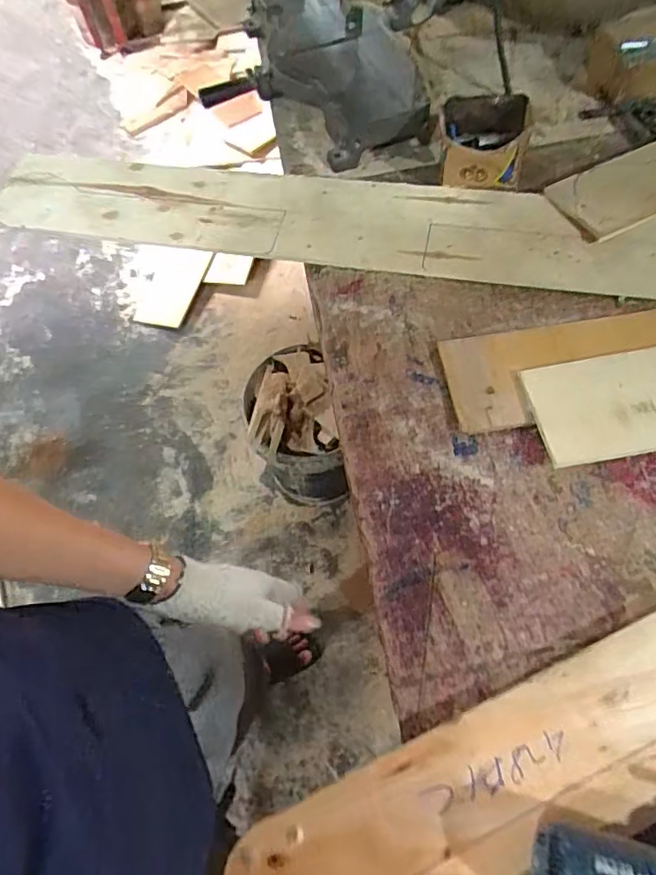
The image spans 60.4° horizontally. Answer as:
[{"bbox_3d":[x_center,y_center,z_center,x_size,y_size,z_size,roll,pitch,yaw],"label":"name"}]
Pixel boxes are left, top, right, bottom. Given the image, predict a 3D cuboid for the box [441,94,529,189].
[{"bbox_3d":[0.215,-0.412,0.781,0.119,0.067,0.121,1,64,6],"label":"box"}]

